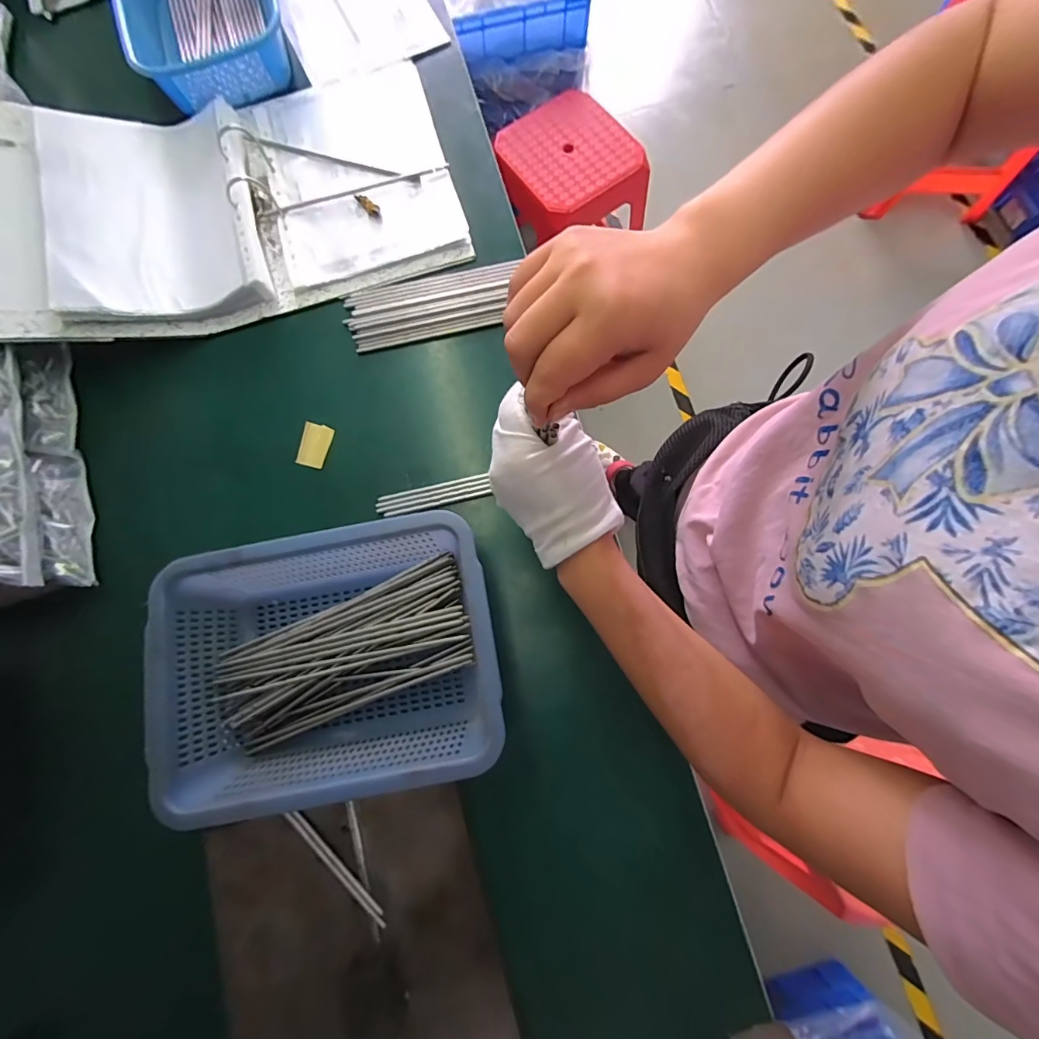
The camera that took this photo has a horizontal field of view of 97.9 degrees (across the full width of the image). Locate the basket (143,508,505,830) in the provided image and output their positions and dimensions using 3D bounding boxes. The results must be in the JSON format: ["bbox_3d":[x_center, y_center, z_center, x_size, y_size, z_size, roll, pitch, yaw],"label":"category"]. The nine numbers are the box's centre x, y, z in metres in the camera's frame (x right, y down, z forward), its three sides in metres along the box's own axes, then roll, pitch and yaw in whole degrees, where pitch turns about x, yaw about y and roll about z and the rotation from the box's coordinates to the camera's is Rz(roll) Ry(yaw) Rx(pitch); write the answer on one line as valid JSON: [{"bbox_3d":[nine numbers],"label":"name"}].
[{"bbox_3d":[-0.176,0.134,0.447,0.300,0.100,0.228,-11,78,-1],"label":"basket"}]

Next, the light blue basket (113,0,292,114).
[{"bbox_3d":[-0.438,-0.714,0.626,0.194,0.071,0.293,-19,78,-3],"label":"light blue basket"}]

